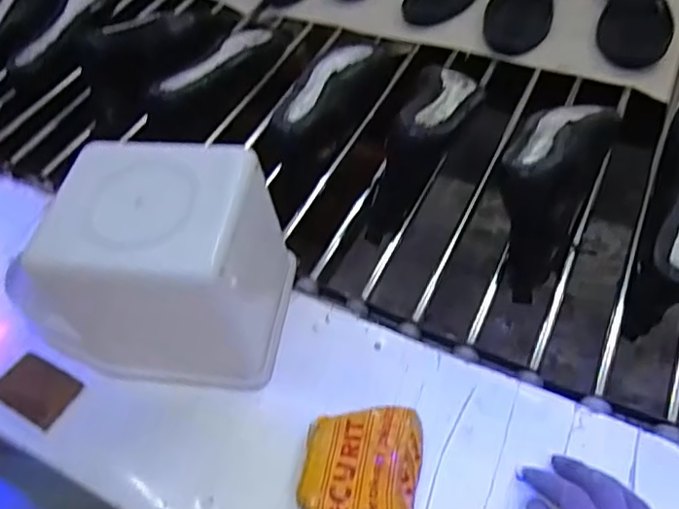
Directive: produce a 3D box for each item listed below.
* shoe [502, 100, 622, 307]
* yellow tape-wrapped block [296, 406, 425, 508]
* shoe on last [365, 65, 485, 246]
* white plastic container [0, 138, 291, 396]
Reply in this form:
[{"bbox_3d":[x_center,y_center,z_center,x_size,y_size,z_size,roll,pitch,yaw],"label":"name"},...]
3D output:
[{"bbox_3d":[0.218,-0.089,0.619,0.083,0.097,0.241,22,59,23],"label":"shoe"},{"bbox_3d":[0.017,0.162,0.459,0.087,0.020,0.093,5,53,12],"label":"yellow tape-wrapped block"},{"bbox_3d":[0.100,-0.133,0.666,0.074,0.109,0.241,13,56,18],"label":"shoe on last"},{"bbox_3d":[-0.137,0.013,0.500,0.160,0.169,0.131,2,53,10],"label":"white plastic container"}]

